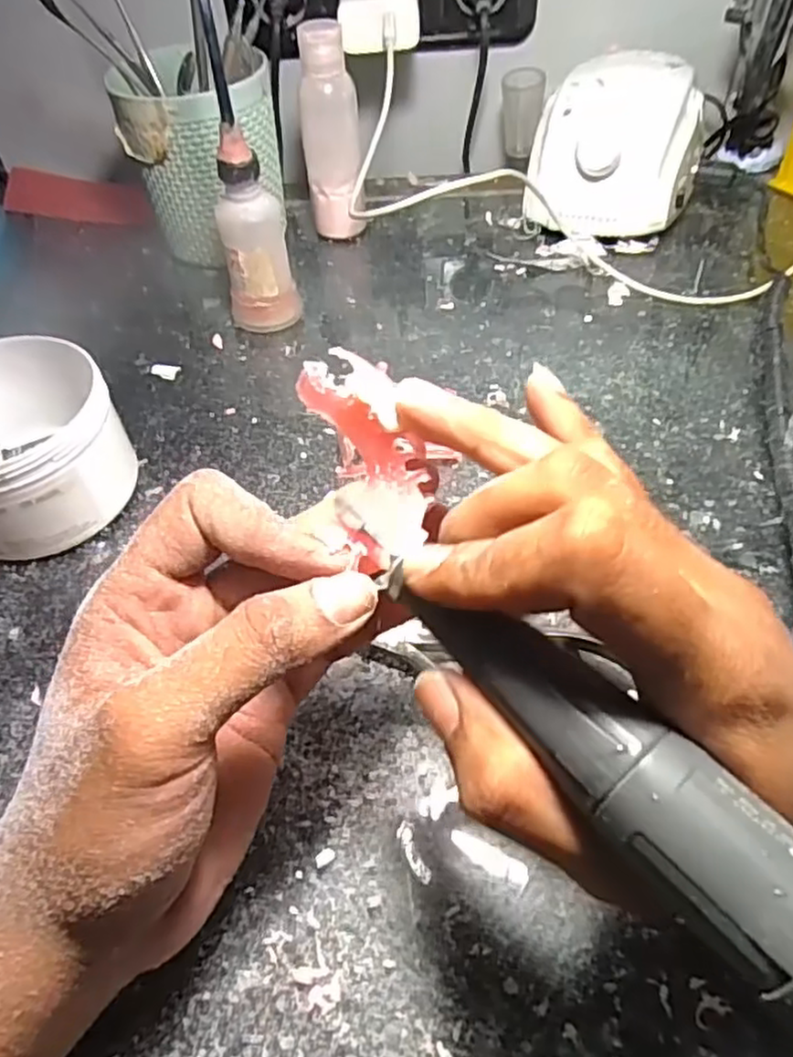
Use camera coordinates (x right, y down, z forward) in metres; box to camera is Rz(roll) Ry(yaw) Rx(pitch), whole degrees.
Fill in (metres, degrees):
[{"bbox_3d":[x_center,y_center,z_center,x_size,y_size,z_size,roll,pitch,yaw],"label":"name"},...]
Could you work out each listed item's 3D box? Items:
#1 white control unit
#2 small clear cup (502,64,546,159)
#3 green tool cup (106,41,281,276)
[{"bbox_3d":[0.152,-0.260,0.481,0.108,0.080,0.130,12,52,13],"label":"white control unit"},{"bbox_3d":[0.092,-0.304,0.515,0.029,0.053,0.028,4,51,7],"label":"small clear cup"},{"bbox_3d":[-0.123,-0.241,0.453,0.091,0.126,0.075,-14,51,-8],"label":"green tool cup"}]

